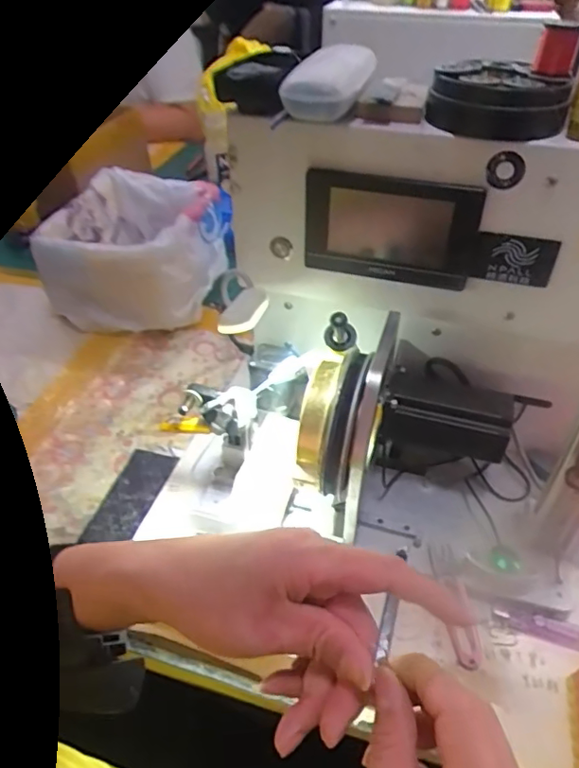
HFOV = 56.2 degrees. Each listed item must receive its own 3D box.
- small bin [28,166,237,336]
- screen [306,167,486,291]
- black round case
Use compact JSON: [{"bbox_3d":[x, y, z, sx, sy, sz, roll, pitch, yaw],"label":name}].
[{"bbox_3d":[-0.226,-0.219,0.862,0.200,0.134,0.275,1,42,2],"label":"small bin"},{"bbox_3d":[0.082,-0.128,0.446,0.135,0.085,0.030,15,44,17],"label":"screen"},{"bbox_3d":[0.148,-0.207,0.396,0.083,0.035,0.076,-1,42,0],"label":"black round case"}]

